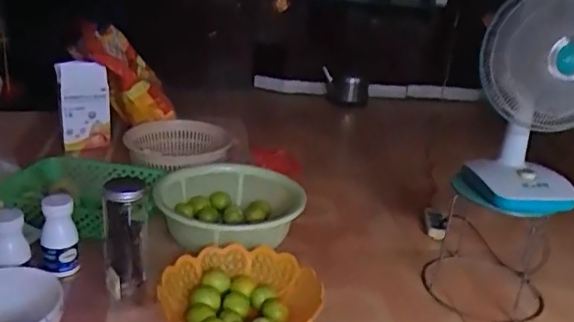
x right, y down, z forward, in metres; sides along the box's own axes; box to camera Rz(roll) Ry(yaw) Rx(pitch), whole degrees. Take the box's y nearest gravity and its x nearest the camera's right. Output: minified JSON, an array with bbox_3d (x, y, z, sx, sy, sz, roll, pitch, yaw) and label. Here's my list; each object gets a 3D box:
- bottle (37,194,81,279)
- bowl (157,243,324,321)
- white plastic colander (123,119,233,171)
[{"bbox_3d":[-0.312,0.106,0.787,0.047,0.115,0.044,0,23,-10],"label":"bottle"},{"bbox_3d":[-0.059,0.180,0.726,0.194,0.055,0.187,4,22,-2],"label":"bowl"},{"bbox_3d":[-0.217,-0.020,1.154,0.213,0.072,0.224,1,23,-9],"label":"white plastic colander"}]

